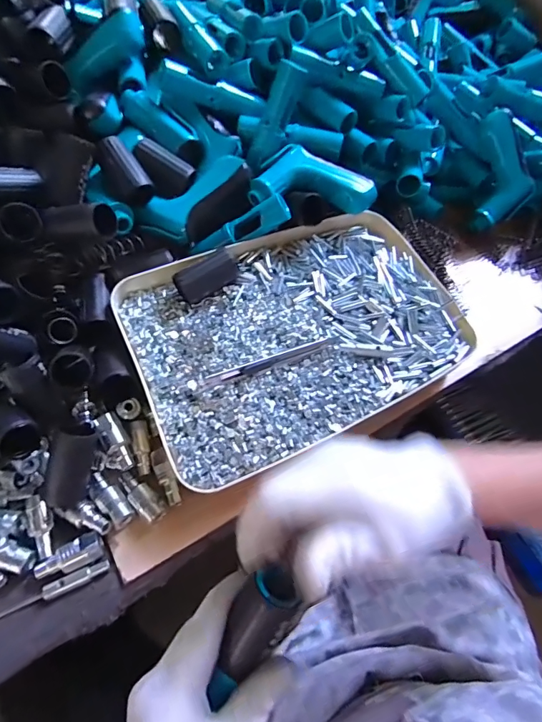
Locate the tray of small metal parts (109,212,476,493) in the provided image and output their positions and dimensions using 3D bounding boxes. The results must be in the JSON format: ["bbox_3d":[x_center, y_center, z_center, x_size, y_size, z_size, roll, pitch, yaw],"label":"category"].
[{"bbox_3d":[0.031,-0.032,0.432,0.328,0.060,0.225,-22,63,-16],"label":"tray of small metal parts"}]

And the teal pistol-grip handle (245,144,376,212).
[{"bbox_3d":[0.045,-0.200,0.475,0.140,0.037,0.072,-9,60,-9],"label":"teal pistol-grip handle"}]

